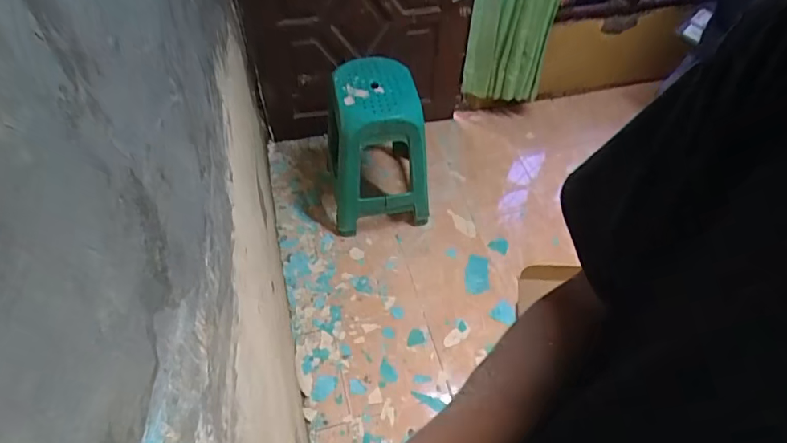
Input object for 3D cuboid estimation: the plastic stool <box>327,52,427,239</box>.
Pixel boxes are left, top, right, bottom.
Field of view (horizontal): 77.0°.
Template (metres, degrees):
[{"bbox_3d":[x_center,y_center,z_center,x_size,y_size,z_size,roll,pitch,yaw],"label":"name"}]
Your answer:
[{"bbox_3d":[-0.052,-0.257,1.621,0.307,0.512,0.344,-8,53,-8],"label":"plastic stool"}]

